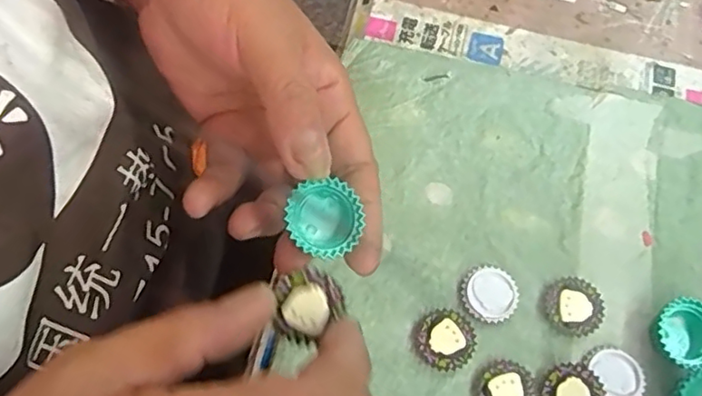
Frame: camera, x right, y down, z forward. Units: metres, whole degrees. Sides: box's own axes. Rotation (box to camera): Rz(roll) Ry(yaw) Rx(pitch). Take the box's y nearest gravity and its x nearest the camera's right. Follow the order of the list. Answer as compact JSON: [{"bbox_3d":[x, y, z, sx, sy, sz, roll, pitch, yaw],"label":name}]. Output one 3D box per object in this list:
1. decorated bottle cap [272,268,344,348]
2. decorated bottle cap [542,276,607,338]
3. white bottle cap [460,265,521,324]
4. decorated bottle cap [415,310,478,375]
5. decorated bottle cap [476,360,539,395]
[{"bbox_3d":[-0.017,0.039,0.220,0.026,0.006,0.023,-36,75,-14],"label":"decorated bottle cap"},{"bbox_3d":[0.110,0.054,0.296,0.029,0.007,0.028,1,70,-2],"label":"decorated bottle cap"},{"bbox_3d":[0.069,0.047,0.296,0.027,0.006,0.027,1,70,-2],"label":"white bottle cap"},{"bbox_3d":[0.046,0.069,0.287,0.027,0.006,0.027,34,72,10],"label":"decorated bottle cap"},{"bbox_3d":[0.073,0.091,0.280,0.028,0.005,0.027,1,70,-2],"label":"decorated bottle cap"}]

